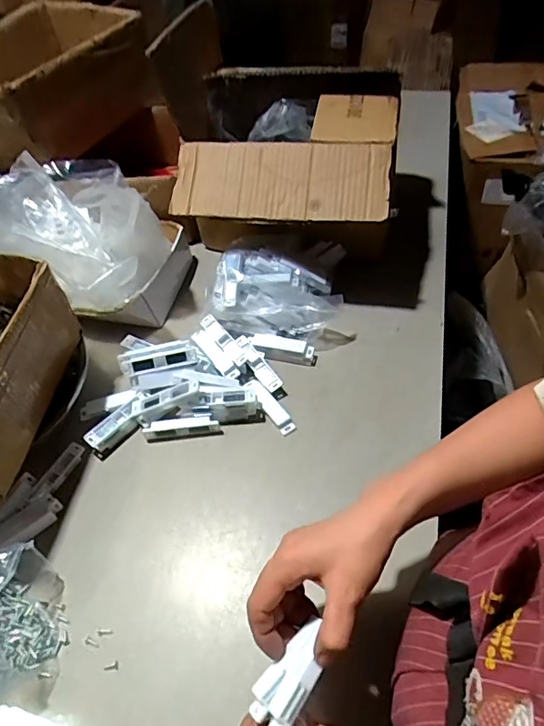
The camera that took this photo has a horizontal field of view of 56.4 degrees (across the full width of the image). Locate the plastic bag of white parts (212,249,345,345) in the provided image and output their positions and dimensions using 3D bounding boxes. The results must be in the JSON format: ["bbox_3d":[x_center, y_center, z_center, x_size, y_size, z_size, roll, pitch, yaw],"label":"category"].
[{"bbox_3d":[0.006,-0.097,0.719,0.180,0.080,0.105,4,52,9],"label":"plastic bag of white parts"}]

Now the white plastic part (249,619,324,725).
[{"bbox_3d":[0.017,0.238,0.382,0.074,0.018,0.042,-45,20,-19],"label":"white plastic part"}]

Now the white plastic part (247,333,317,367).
[{"bbox_3d":[0.017,-0.018,0.682,0.088,0.026,0.024,15,54,2],"label":"white plastic part"}]

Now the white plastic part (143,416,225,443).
[{"bbox_3d":[-0.112,0.081,0.634,0.094,0.020,0.020,-6,51,1],"label":"white plastic part"}]

